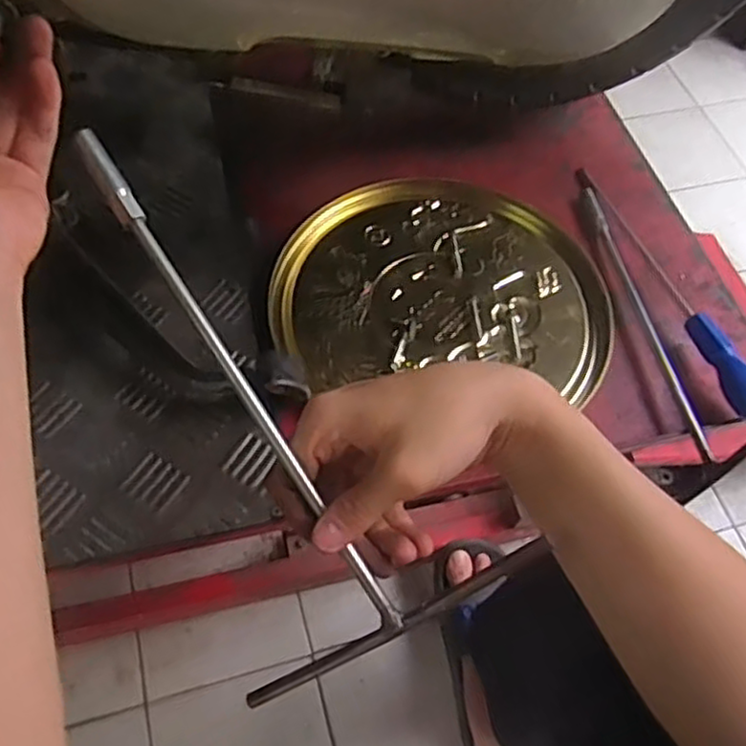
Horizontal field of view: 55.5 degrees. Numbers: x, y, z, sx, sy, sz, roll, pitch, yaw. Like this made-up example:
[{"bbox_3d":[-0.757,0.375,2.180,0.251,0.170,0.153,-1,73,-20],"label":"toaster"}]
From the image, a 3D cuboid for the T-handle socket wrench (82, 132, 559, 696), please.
[{"bbox_3d":[-0.048,-0.001,0.342,0.152,0.009,0.280,-27,89,-4],"label":"T-handle socket wrench"}]

